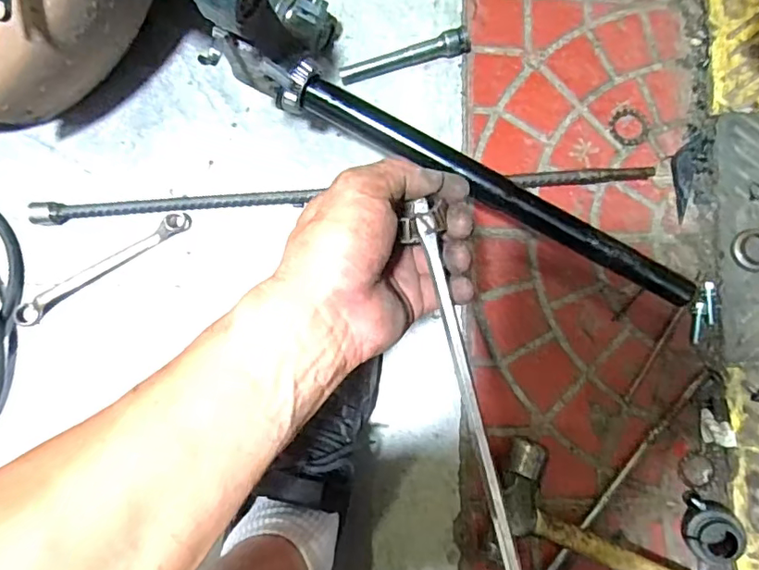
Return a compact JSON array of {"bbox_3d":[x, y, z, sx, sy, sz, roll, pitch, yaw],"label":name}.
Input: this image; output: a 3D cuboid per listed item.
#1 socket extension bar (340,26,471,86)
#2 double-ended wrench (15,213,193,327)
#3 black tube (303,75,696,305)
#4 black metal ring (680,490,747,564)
[{"bbox_3d":[0.025,-0.222,0.519,0.128,0.023,0.019,-15,84,-1],"label":"socket extension bar"},{"bbox_3d":[-0.264,-0.016,0.511,0.187,0.013,0.018,-32,84,-3],"label":"double-ended wrench"},{"bbox_3d":[0.096,-0.079,0.435,0.343,0.028,0.026,28,86,5],"label":"black tube"},{"bbox_3d":[0.303,0.224,0.487,0.054,0.025,0.050,0,84,0],"label":"black metal ring"}]

